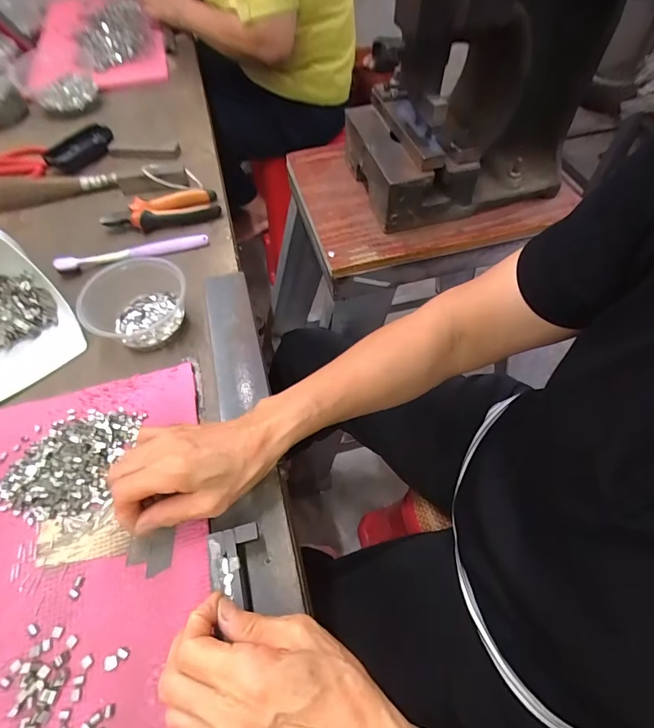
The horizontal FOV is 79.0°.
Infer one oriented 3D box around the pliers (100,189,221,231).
[{"bbox_3d":[-0.225,-0.210,0.540,0.148,0.023,0.057,-17,59,-11],"label":"pliers"}]

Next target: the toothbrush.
[{"bbox_3d":[-0.245,-0.143,0.504,0.184,0.015,0.020,-16,58,-10],"label":"toothbrush"}]

